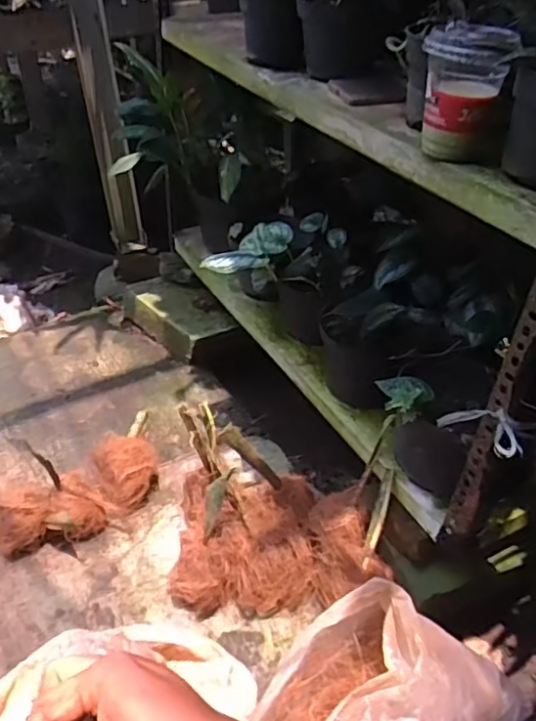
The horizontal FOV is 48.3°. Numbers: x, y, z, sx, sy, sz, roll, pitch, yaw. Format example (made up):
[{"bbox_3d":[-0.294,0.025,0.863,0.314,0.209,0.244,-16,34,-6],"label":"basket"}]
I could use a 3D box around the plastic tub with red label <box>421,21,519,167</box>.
[{"bbox_3d":[0.194,-0.259,0.589,0.084,0.114,0.076,8,39,10],"label":"plastic tub with red label"}]

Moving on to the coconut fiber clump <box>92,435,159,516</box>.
[{"bbox_3d":[-0.238,0.190,1.002,0.107,0.083,0.146,-9,39,-12],"label":"coconut fiber clump"}]

